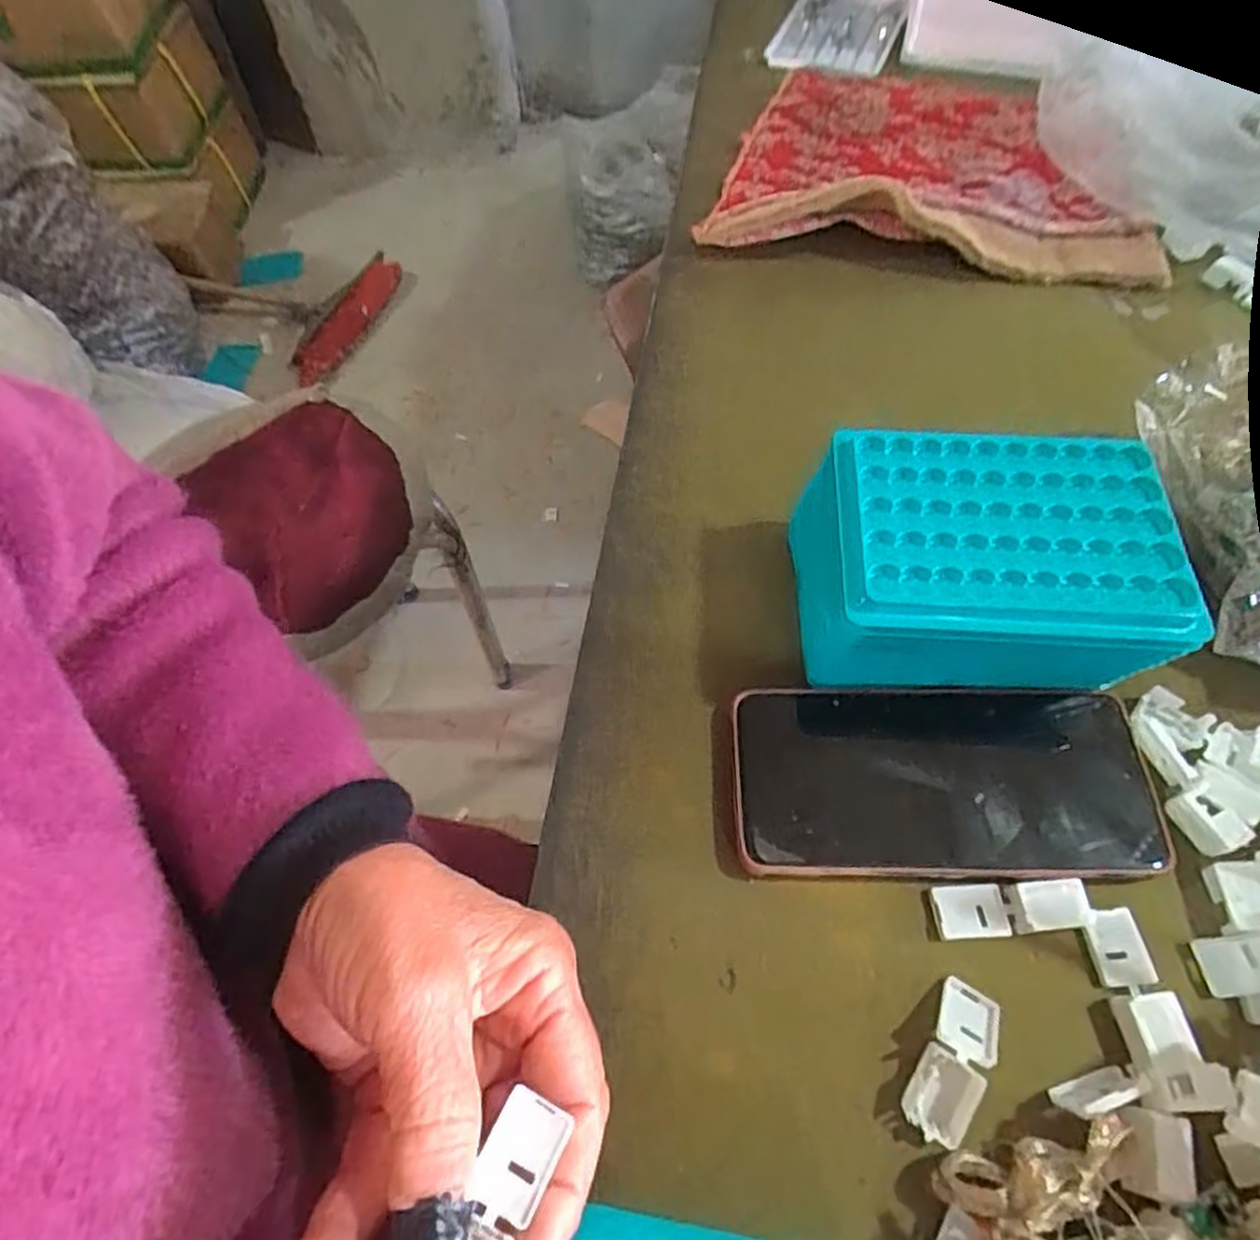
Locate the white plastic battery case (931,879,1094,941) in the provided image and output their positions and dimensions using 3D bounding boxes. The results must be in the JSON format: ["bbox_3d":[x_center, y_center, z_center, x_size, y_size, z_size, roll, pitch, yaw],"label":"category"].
[{"bbox_3d":[0.145,0.110,0.280,0.055,0.011,0.019,-4,61,0],"label":"white plastic battery case"}]

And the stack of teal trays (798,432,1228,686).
[{"bbox_3d":[0.141,-0.020,0.311,0.144,0.074,0.097,7,62,6],"label":"stack of teal trays"}]

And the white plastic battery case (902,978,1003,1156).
[{"bbox_3d":[0.114,0.154,0.256,0.021,0.015,0.051,26,65,16],"label":"white plastic battery case"}]

